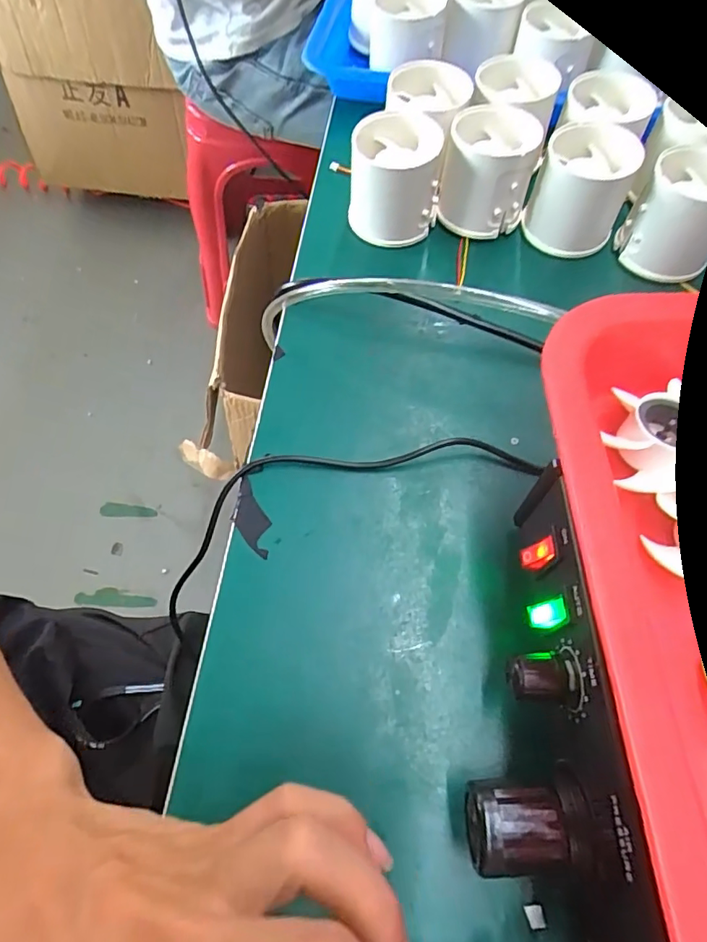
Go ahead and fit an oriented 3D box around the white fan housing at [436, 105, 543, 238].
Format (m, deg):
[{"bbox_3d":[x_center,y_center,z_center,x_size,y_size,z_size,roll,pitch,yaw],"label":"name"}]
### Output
[{"bbox_3d":[0.080,-0.179,0.331,0.050,0.059,0.053,10,63,4],"label":"white fan housing"}]

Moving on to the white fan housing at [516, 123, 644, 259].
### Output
[{"bbox_3d":[0.136,-0.169,0.327,0.054,0.056,0.052,23,64,10],"label":"white fan housing"}]

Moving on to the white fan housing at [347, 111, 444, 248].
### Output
[{"bbox_3d":[0.025,-0.176,0.330,0.052,0.056,0.049,5,63,1],"label":"white fan housing"}]

